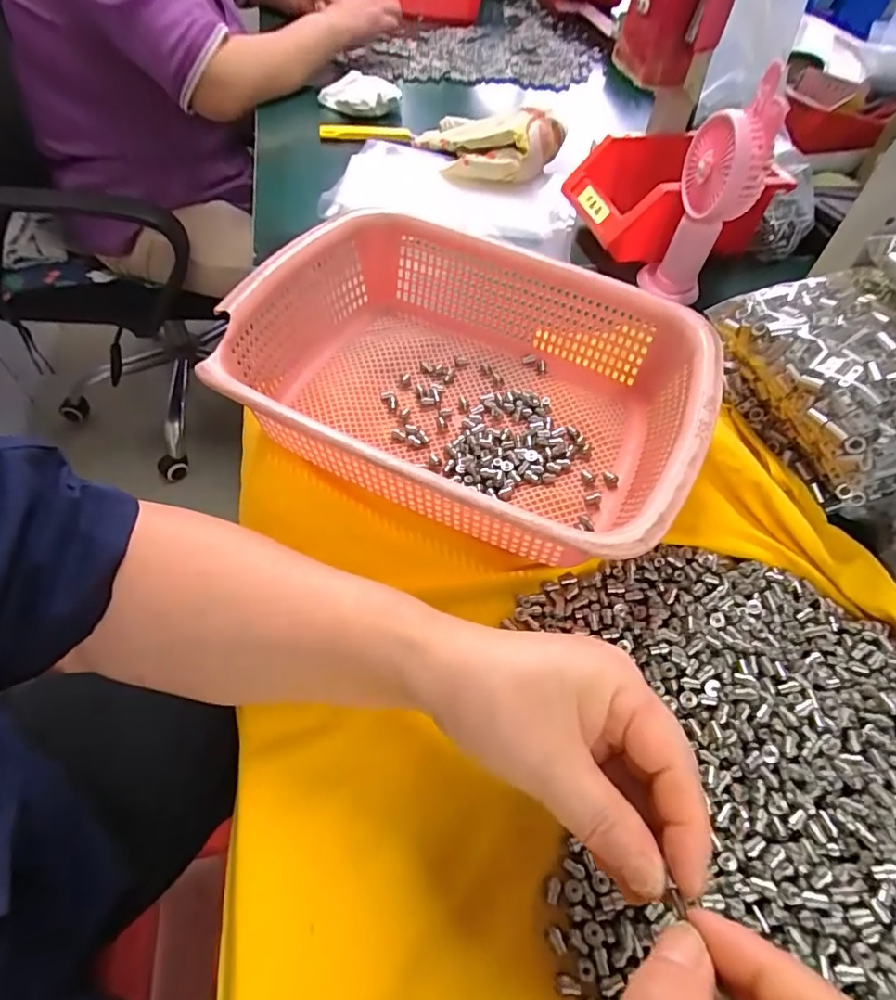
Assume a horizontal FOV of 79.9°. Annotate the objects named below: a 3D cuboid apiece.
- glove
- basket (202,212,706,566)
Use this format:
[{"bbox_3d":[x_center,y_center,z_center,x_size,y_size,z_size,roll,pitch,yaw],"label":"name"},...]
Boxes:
[{"bbox_3d":[0.038,-0.419,0.616,0.181,0.058,0.121,12,56,5],"label":"glove"},{"bbox_3d":[0.013,-0.079,0.360,0.293,0.075,0.220,22,56,12],"label":"basket"}]

